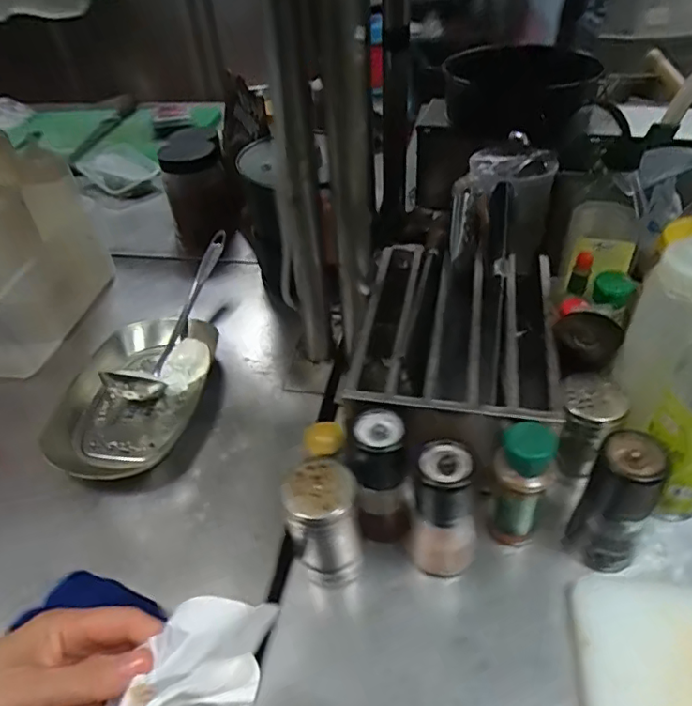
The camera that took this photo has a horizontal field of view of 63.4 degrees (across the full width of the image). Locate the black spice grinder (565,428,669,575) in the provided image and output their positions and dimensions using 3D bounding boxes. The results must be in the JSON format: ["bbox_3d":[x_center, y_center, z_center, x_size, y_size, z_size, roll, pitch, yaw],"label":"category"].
[{"bbox_3d":[0.224,0.126,0.466,0.054,0.128,0.046,26,49,30],"label":"black spice grinder"}]

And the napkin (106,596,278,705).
[{"bbox_3d":[-0.087,0.183,0.280,0.045,0.062,0.128,36,90,36],"label":"napkin"}]

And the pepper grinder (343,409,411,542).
[{"bbox_3d":[0.029,0.113,0.505,0.048,0.125,0.052,-6,41,-3],"label":"pepper grinder"}]

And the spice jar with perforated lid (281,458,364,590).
[{"bbox_3d":[-0.020,0.151,0.490,0.059,0.114,0.058,-2,41,2],"label":"spice jar with perforated lid"}]

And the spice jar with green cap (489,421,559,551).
[{"bbox_3d":[0.154,0.115,0.500,0.043,0.134,0.052,14,44,19],"label":"spice jar with green cap"}]

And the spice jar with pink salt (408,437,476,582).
[{"bbox_3d":[0.084,0.138,0.477,0.052,0.138,0.045,3,42,7],"label":"spice jar with pink salt"}]

